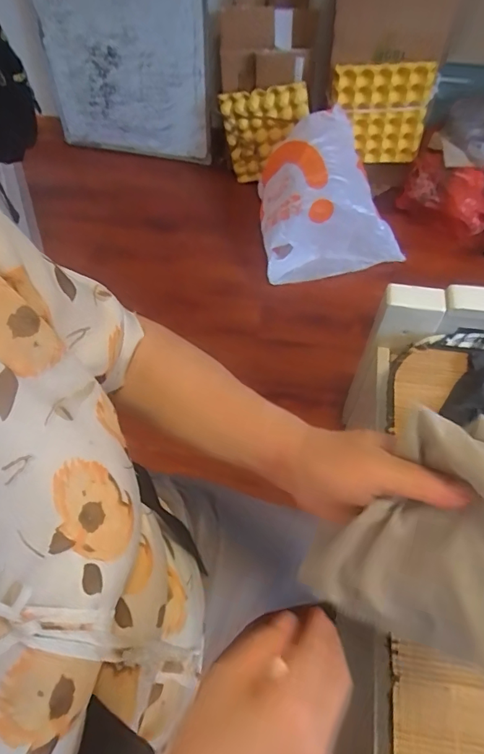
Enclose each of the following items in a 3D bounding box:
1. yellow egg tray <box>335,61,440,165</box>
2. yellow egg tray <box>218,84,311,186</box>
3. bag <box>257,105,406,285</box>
[{"bbox_3d":[0.425,-0.816,1.465,0.296,0.278,0.059,8,59,6],"label":"yellow egg tray"},{"bbox_3d":[0.080,-0.814,1.565,0.301,0.279,0.049,2,37,24],"label":"yellow egg tray"},{"bbox_3d":[0.256,-0.576,1.457,0.412,0.284,0.443,-8,58,-3],"label":"bag"}]

